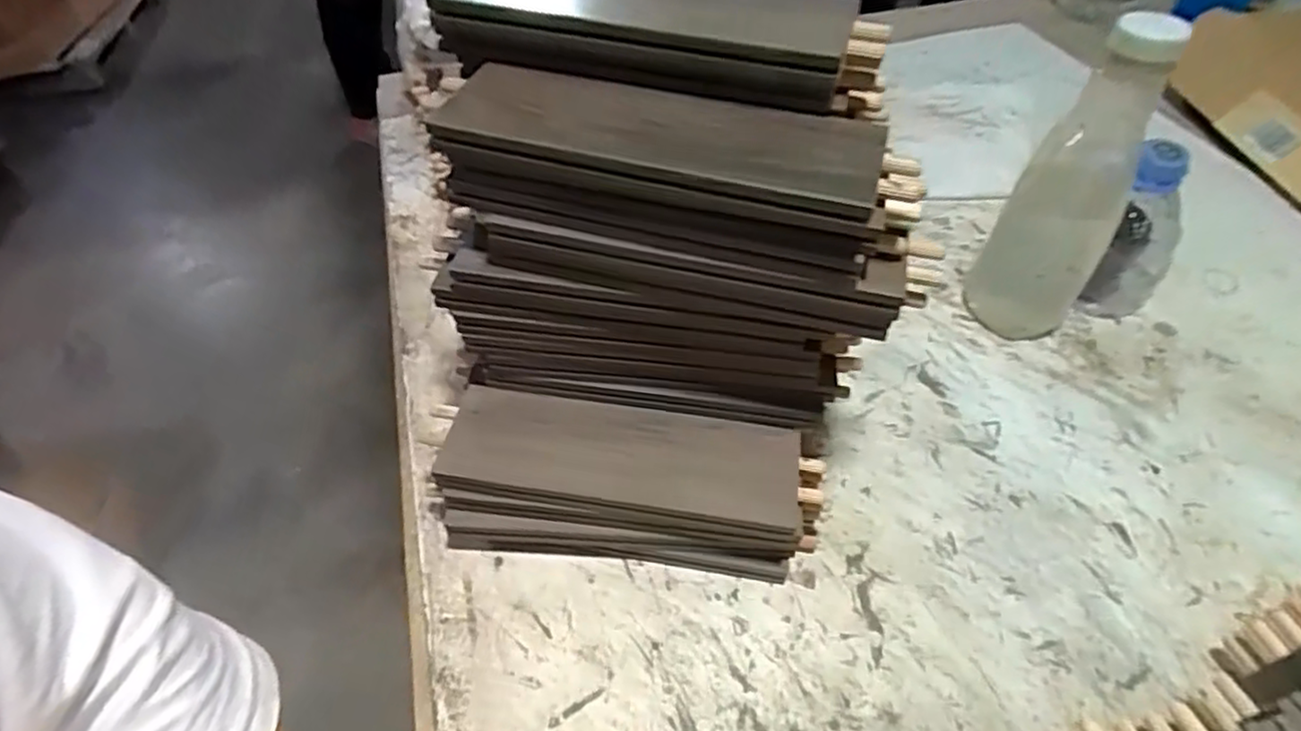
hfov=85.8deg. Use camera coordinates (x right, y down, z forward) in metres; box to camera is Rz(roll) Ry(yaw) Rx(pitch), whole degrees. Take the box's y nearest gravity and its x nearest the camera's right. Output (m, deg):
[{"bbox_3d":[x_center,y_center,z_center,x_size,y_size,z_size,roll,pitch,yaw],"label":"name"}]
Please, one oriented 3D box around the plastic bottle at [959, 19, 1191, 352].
[{"bbox_3d":[0.278,-0.112,0.469,0.070,0.227,0.059,20,51,18],"label":"plastic bottle"}]

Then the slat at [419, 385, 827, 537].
[{"bbox_3d":[-0.018,0.051,0.403,0.218,0.014,0.066,7,50,7],"label":"slat"}]

